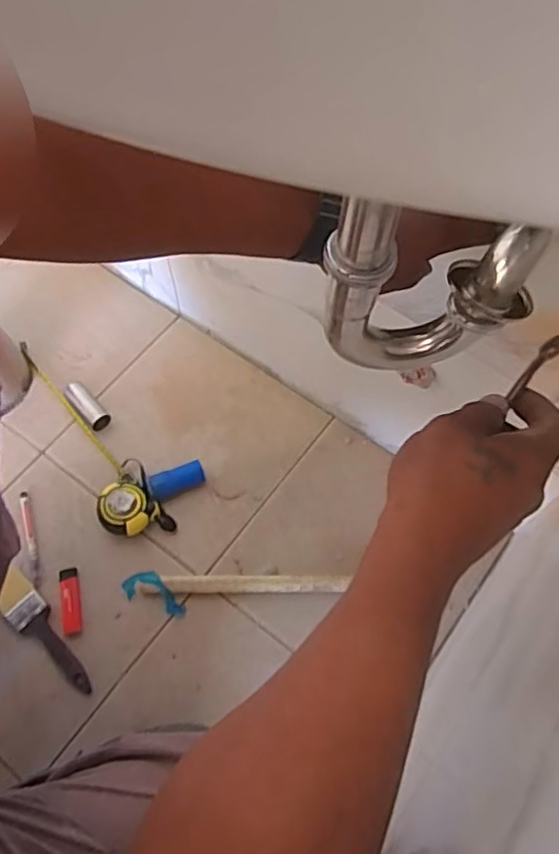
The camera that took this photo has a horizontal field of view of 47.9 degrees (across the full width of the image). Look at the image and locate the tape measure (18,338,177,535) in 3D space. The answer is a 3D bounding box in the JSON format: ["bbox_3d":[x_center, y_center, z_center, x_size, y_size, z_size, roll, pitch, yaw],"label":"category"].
[{"bbox_3d":[-0.264,0.016,0.887,0.081,0.043,0.344,-29,68,-13],"label":"tape measure"}]

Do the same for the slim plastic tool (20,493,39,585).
[{"bbox_3d":[-0.333,0.149,0.843,0.015,0.008,0.131,-16,65,-10],"label":"slim plastic tool"}]

